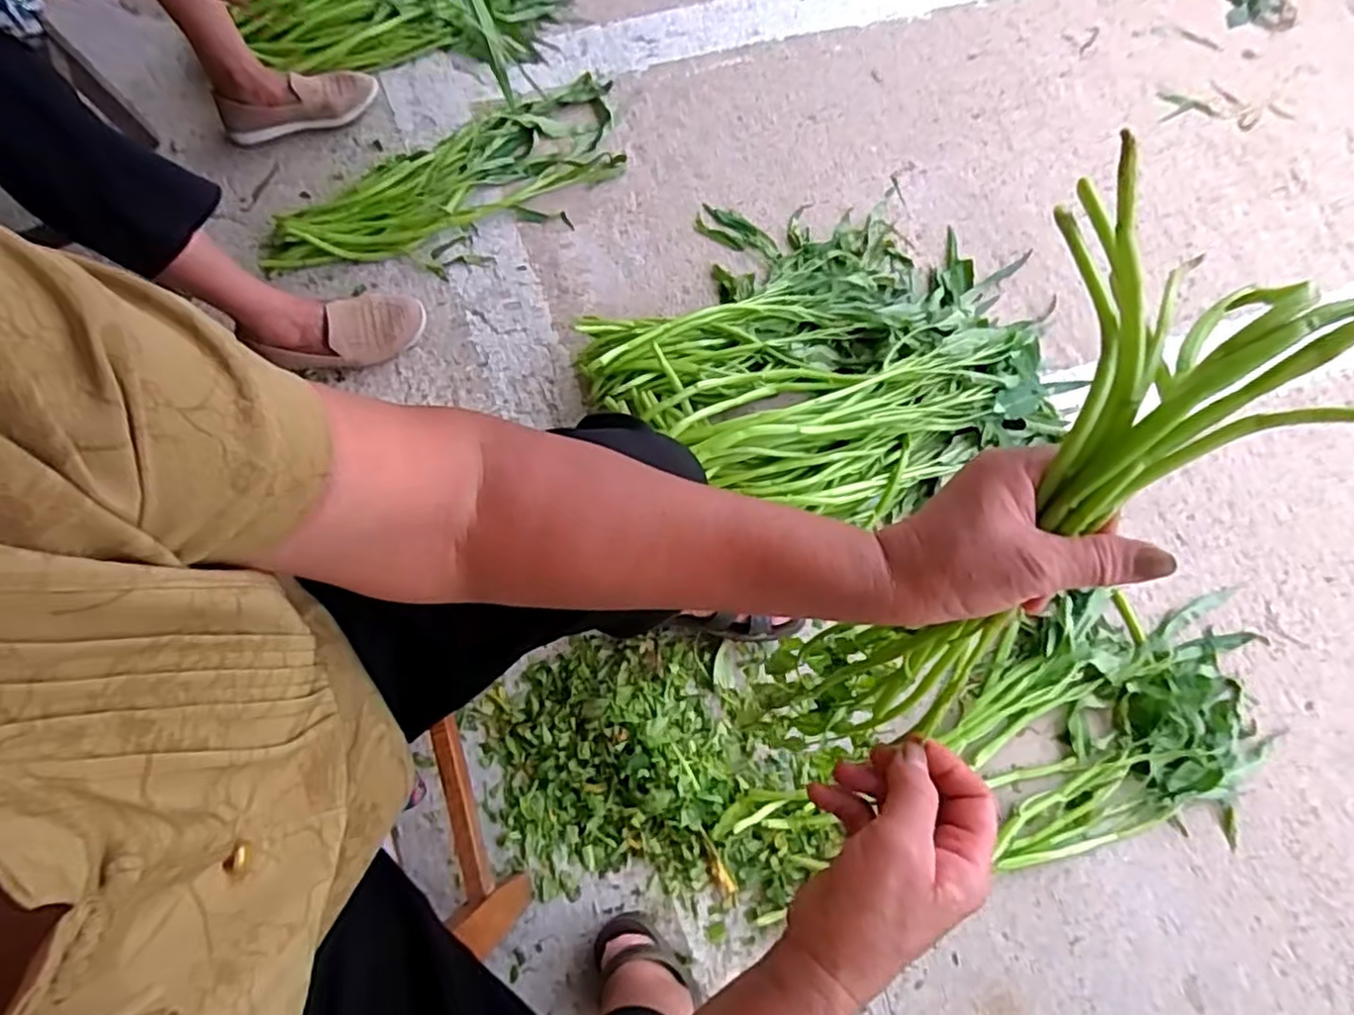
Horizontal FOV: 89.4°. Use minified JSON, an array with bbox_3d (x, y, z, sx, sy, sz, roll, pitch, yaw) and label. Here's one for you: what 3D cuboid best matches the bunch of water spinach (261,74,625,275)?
[{"bbox_3d":[-0.311,-0.463,0.990,0.544,0.029,0.218,-34,75,-9],"label":"bunch of water spinach"}]

